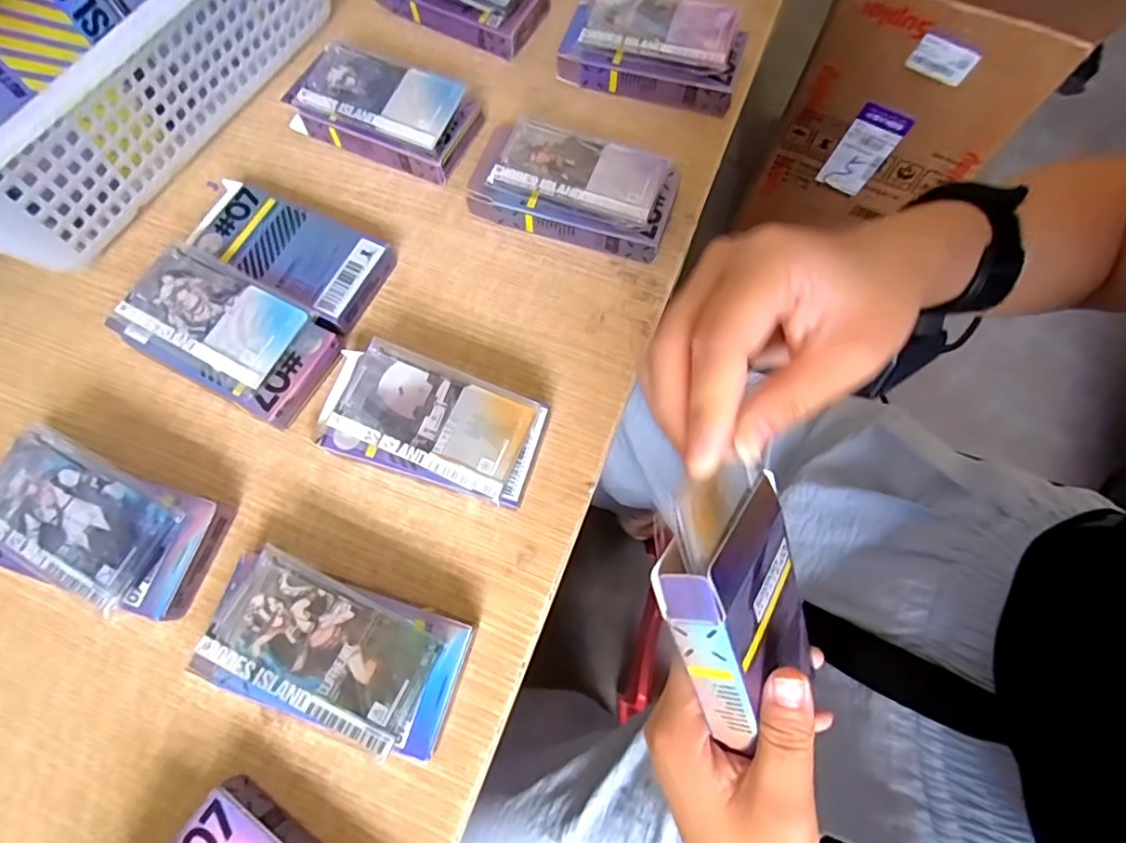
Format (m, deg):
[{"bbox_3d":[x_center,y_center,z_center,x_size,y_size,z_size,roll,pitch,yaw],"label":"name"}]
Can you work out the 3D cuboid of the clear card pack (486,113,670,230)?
[{"bbox_3d":[0.011,-0.159,0.353,0.101,0.008,0.057,18,68,5],"label":"clear card pack"}]

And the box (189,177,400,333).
[{"bbox_3d":[-0.173,-0.106,0.354,0.124,0.024,0.058,26,73,9],"label":"box"}]

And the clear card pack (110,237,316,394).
[{"bbox_3d":[-0.201,-0.062,0.321,0.106,0.007,0.058,28,74,11],"label":"clear card pack"}]

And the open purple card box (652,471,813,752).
[{"bbox_3d":[0.067,0.069,0.208,0.069,0.017,0.079,-32,111,-37],"label":"open purple card box"}]

